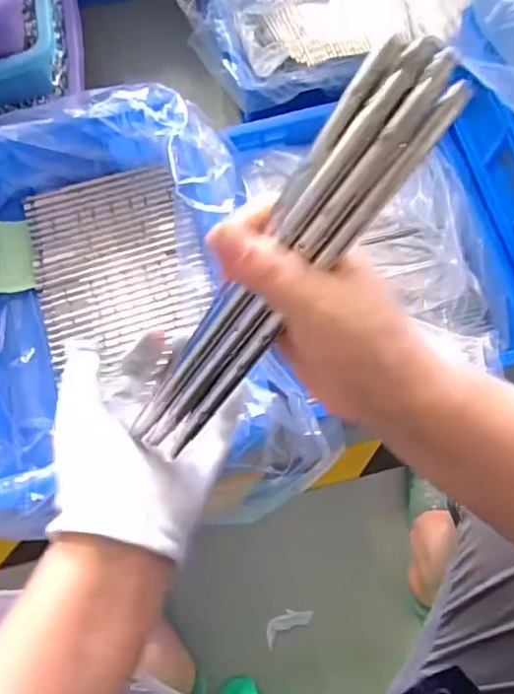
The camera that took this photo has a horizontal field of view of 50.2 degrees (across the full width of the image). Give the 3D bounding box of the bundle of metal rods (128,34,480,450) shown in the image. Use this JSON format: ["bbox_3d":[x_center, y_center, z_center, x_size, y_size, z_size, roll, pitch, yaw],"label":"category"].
[{"bbox_3d":[0.007,-0.028,0.237,0.033,0.014,0.207,43,116,11],"label":"bundle of metal rods"}]

